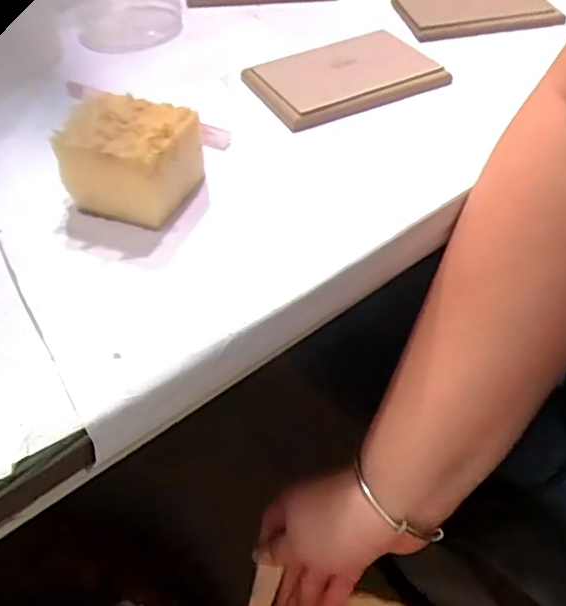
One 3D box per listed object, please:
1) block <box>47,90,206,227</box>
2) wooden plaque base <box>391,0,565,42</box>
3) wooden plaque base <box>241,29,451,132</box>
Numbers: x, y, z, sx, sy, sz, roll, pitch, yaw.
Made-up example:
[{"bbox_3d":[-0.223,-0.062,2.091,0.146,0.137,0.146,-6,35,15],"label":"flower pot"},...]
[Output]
[{"bbox_3d":[-0.082,-0.079,0.318,0.058,0.048,0.053,15,50,16],"label":"block"},{"bbox_3d":[0.156,-0.244,0.490,0.121,0.016,0.072,-15,49,-10],"label":"wooden plaque base"},{"bbox_3d":[0.043,-0.160,0.419,0.125,0.014,0.076,-20,50,-15],"label":"wooden plaque base"}]

